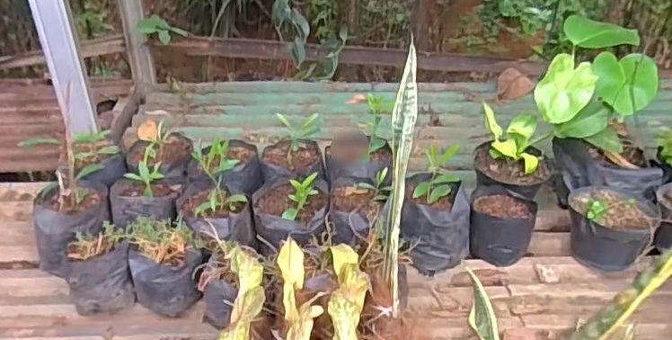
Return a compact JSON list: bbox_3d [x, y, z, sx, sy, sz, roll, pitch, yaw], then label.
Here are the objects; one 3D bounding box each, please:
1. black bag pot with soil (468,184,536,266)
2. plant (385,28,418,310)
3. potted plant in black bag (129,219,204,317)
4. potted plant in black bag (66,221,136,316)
[{"bbox_3d":[0.348,0.113,1.187,0.125,0.116,0.129,0,34,0],"label":"black bag pot with soil"},{"bbox_3d":[0.100,0.008,0.879,0.034,0.419,0.061,5,-2,6],"label":"plant"},{"bbox_3d":[-0.317,0.181,1.058,0.131,0.129,0.146,-11,35,-17],"label":"potted plant in black bag"},{"bbox_3d":[-0.441,0.186,1.048,0.112,0.129,0.106,-10,35,-16],"label":"potted plant in black bag"}]

